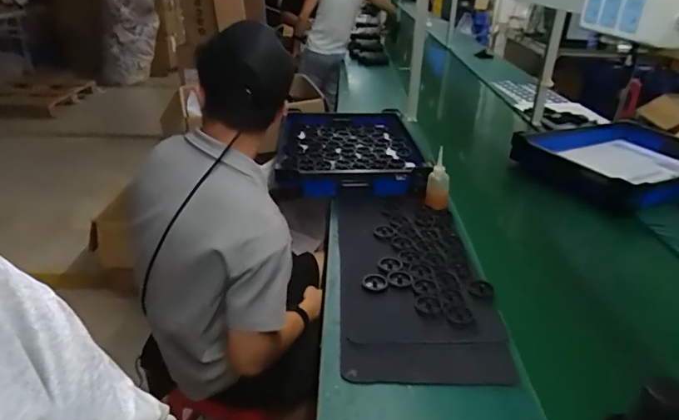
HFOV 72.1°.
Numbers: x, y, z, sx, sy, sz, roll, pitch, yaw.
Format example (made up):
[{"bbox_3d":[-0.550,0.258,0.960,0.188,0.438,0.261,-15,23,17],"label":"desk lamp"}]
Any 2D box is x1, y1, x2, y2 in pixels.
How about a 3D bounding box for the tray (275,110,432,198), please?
[{"bbox_3d":[0.025,-0.212,1.577,0.451,0.070,0.608,-1,28,-4],"label":"tray"}]

